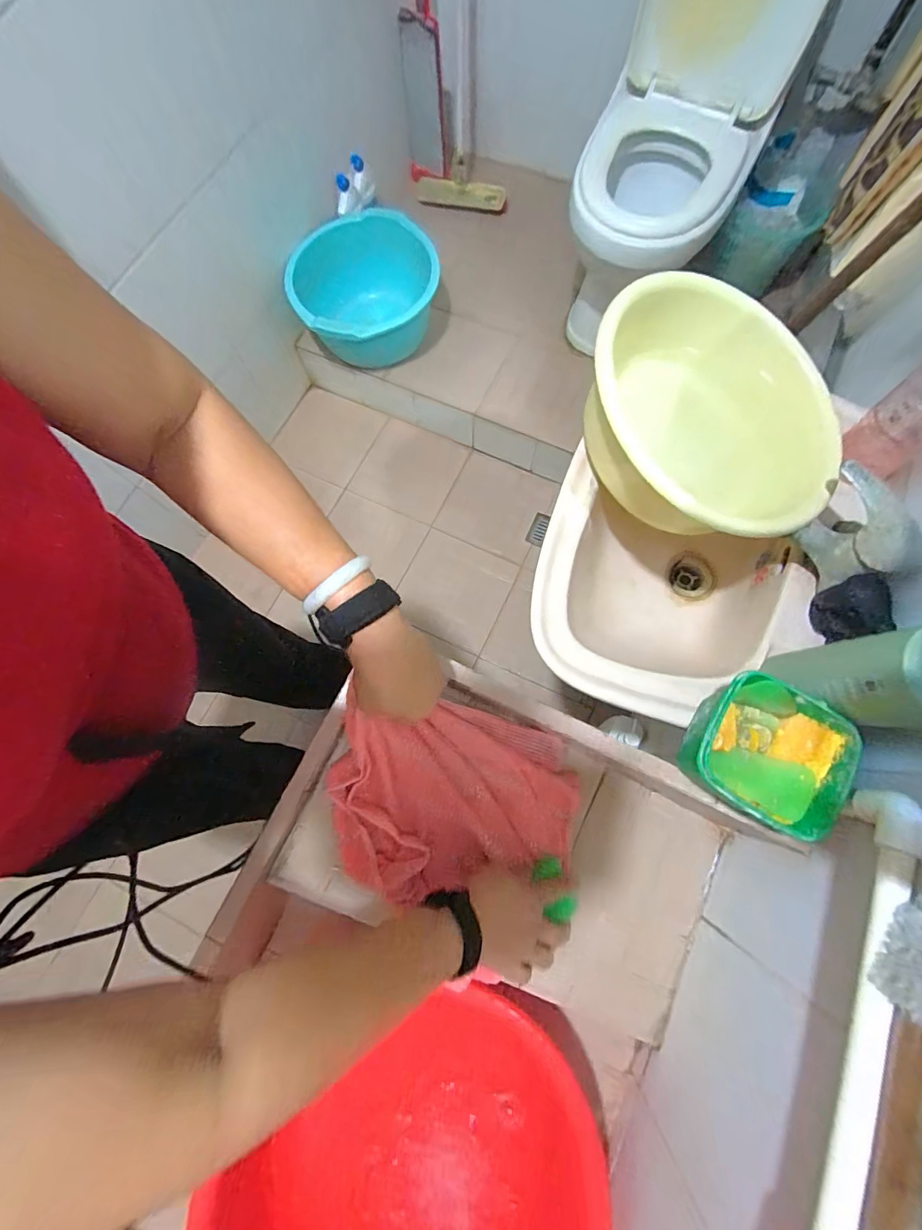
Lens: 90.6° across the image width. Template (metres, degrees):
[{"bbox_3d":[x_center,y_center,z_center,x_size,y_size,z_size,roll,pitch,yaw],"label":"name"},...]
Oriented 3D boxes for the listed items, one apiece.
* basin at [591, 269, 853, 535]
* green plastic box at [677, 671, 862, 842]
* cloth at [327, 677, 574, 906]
[{"bbox_3d":[0.271,-0.224,0.522,0.297,0.122,0.313,26,67,-6],"label":"basin"},{"bbox_3d":[0.273,0.126,0.421,0.121,0.080,0.118,30,78,9],"label":"green plastic box"},{"bbox_3d":[0.000,0.202,0.503,0.278,0.043,0.186,13,80,-19],"label":"cloth"}]

